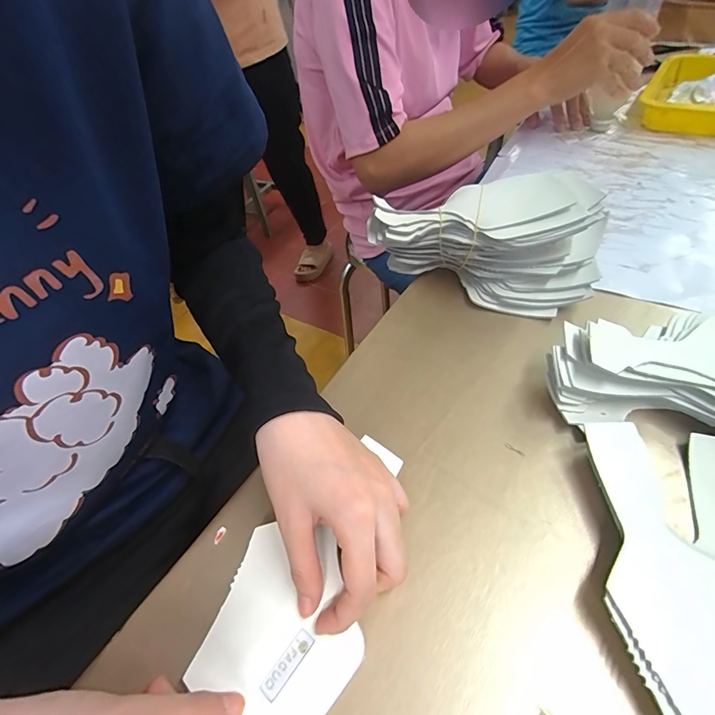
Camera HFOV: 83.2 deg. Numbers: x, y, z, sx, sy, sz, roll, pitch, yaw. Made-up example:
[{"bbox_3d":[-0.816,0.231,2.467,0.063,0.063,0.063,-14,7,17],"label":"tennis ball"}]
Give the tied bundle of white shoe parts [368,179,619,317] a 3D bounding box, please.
[{"bbox_3d":[0.124,-0.124,0.403,0.216,0.091,0.112,20,54,24],"label":"tied bundle of white shoe parts"}]

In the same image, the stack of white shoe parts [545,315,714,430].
[{"bbox_3d":[0.250,0.012,0.288,0.208,0.061,0.106,10,50,17],"label":"stack of white shoe parts"}]

